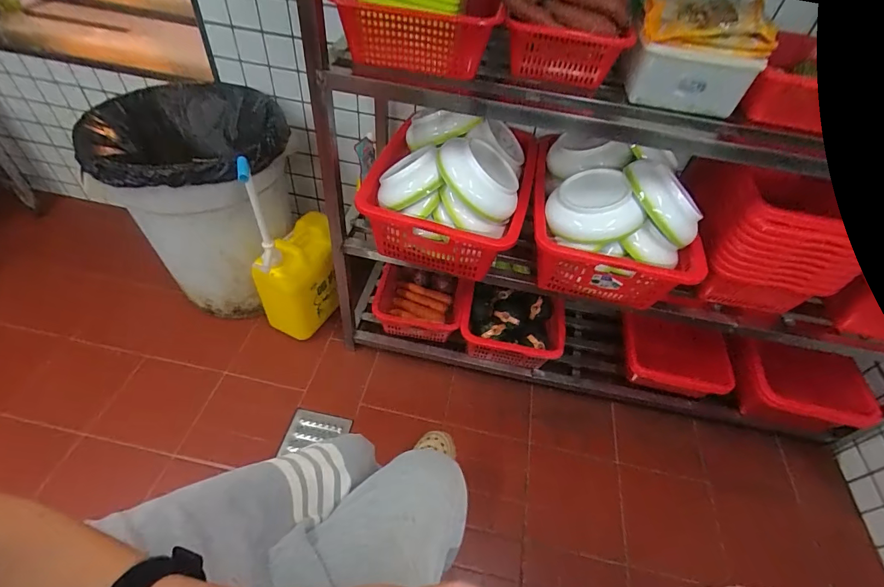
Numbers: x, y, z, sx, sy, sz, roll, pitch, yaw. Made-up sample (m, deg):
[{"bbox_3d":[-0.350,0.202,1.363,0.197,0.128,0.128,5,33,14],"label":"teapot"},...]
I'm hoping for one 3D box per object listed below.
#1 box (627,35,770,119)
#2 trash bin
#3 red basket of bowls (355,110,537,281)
[{"bbox_3d":[0.479,-0.420,0.810,0.222,0.113,0.078,2,48,-6],"label":"box"},{"bbox_3d":[-0.844,-0.355,1.560,0.543,0.641,0.713,-6,49,-12],"label":"trash bin"},{"bbox_3d":[0.019,-0.287,1.124,0.415,0.318,0.375,15,48,6],"label":"red basket of bowls"}]

